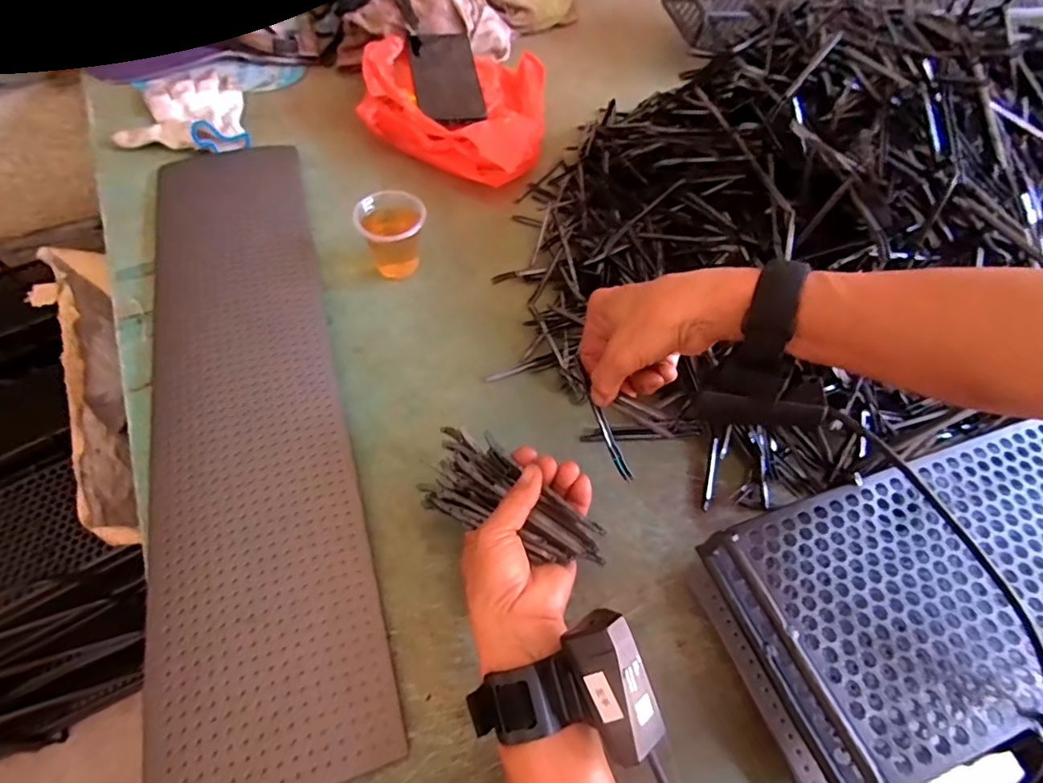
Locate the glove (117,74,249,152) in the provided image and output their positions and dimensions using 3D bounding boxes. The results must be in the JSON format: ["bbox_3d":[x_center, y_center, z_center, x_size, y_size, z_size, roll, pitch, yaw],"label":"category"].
[{"bbox_3d":[-0.393,-0.324,0.638,0.134,0.028,0.148,-11,58,-11],"label":"glove"}]

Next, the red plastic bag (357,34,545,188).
[{"bbox_3d":[-0.074,-0.335,0.642,0.224,0.067,0.191,20,58,9],"label":"red plastic bag"}]

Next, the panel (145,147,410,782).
[{"bbox_3d":[-0.232,-0.013,0.460,0.146,0.020,0.601,-15,60,-11],"label":"panel"}]

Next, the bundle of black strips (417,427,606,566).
[{"bbox_3d":[-0.008,0.074,0.369,0.133,0.025,0.055,29,60,18],"label":"bundle of black strips"}]

